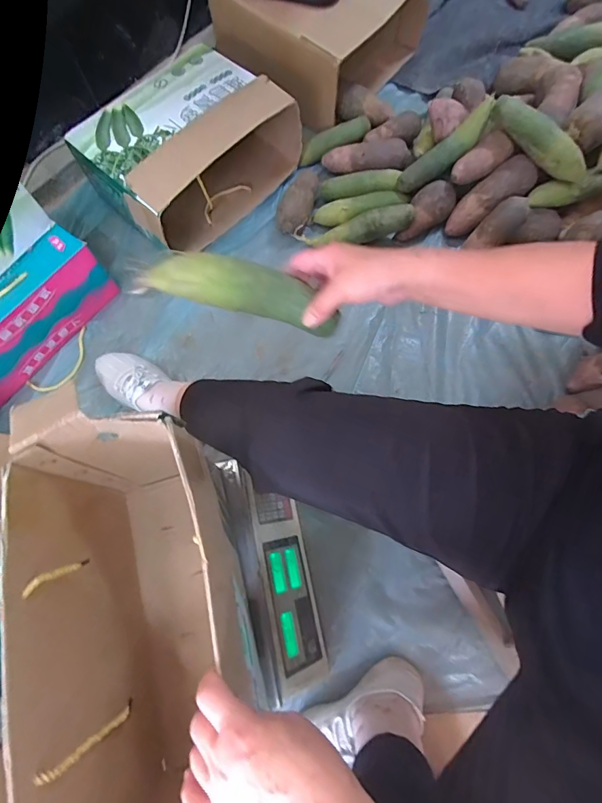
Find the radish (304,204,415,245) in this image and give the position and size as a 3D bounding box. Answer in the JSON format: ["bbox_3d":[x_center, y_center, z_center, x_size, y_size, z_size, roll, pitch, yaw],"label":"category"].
[{"bbox_3d":[0.117,-0.348,0.807,0.211,0.047,0.053,-11,73,11],"label":"radish"}]

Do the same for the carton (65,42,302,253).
[{"bbox_3d":[-0.223,-0.499,0.823,0.263,0.173,0.361,41,78,11],"label":"carton"}]

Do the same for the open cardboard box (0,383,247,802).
[{"bbox_3d":[-0.148,0.221,0.426,0.154,0.255,0.432,-13,74,-4],"label":"open cardboard box"}]

